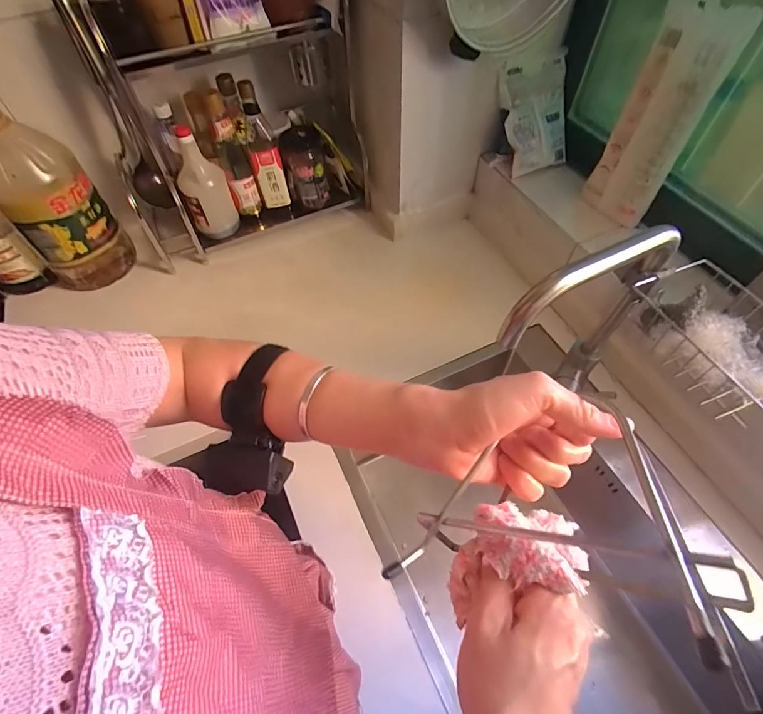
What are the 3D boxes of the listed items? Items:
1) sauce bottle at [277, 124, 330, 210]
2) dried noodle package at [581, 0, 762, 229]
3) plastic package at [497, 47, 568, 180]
[{"bbox_3d":[-0.164,-0.403,0.879,0.081,0.148,0.071,-17,58,-9],"label":"sauce bottle"},{"bbox_3d":[0.410,-0.349,0.627,0.028,0.290,0.110,-26,58,-19],"label":"dried noodle package"},{"bbox_3d":[0.289,-0.450,0.778,0.130,0.181,0.031,-24,30,-5],"label":"plastic package"}]

